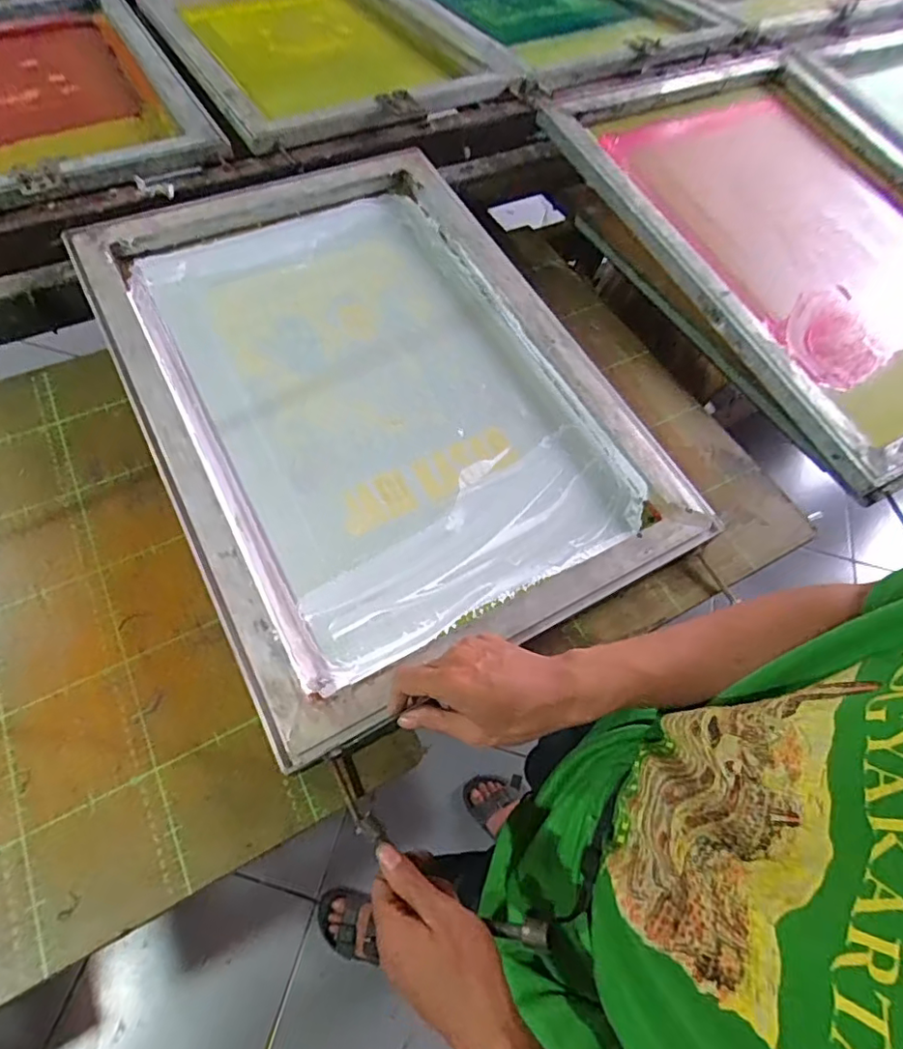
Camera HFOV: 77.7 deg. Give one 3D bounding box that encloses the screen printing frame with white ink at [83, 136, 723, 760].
[{"bbox_3d":[-0.093,-0.170,0.656,0.489,0.050,0.693,-24,66,-18],"label":"screen printing frame with white ink"}]

